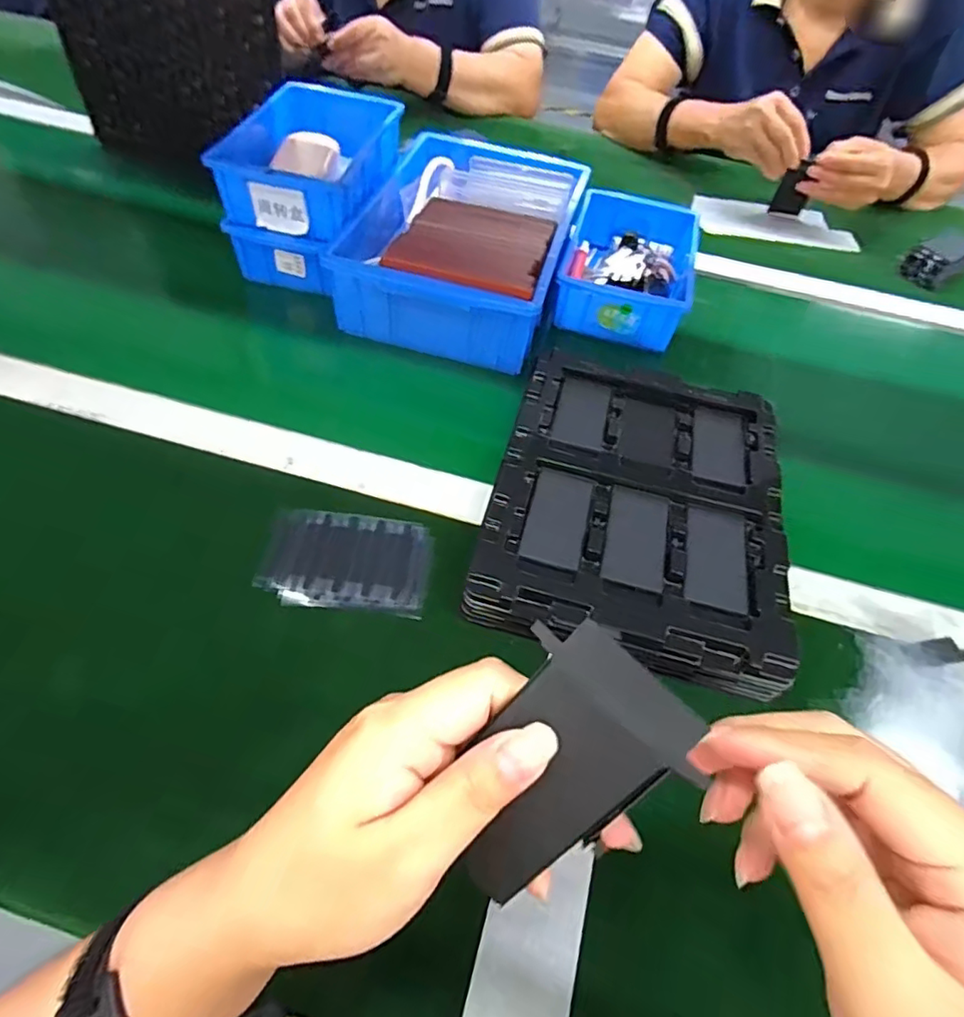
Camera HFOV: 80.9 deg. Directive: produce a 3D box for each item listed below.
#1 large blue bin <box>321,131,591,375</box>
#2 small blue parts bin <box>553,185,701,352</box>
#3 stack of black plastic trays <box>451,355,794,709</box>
[{"bbox_3d":[-0.014,-0.291,0.613,0.205,0.077,0.293,16,55,6],"label":"large blue bin"},{"bbox_3d":[0.162,-0.271,0.628,0.129,0.054,0.203,15,55,6],"label":"small blue parts bin"},{"bbox_3d":[0.123,-0.008,0.451,0.216,0.036,0.284,14,55,5],"label":"stack of black plastic trays"}]

